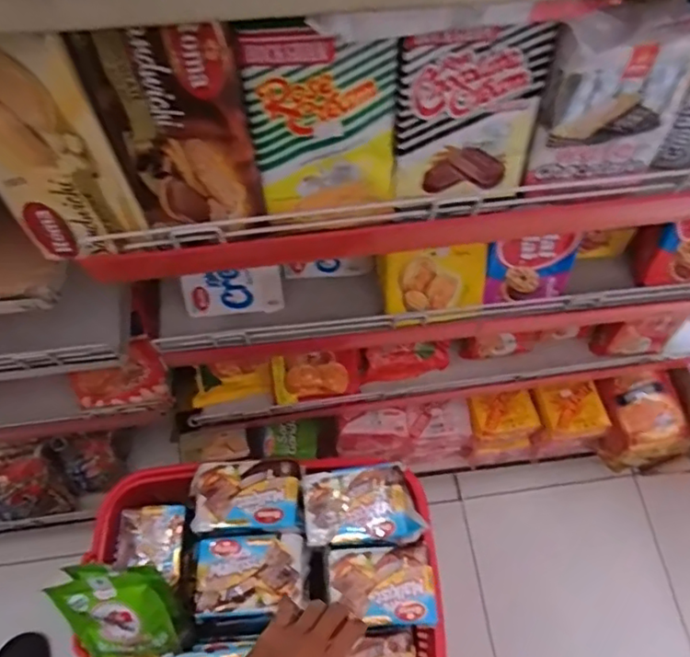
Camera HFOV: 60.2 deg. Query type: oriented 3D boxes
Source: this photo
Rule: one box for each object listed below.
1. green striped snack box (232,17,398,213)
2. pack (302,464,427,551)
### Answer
[{"bbox_3d":[-0.018,-0.168,0.467,0.111,0.152,0.045,-5,49,-5],"label":"green striped snack box"},{"bbox_3d":[0.018,0.196,0.659,0.123,0.023,0.081,-5,65,-3],"label":"pack"}]

